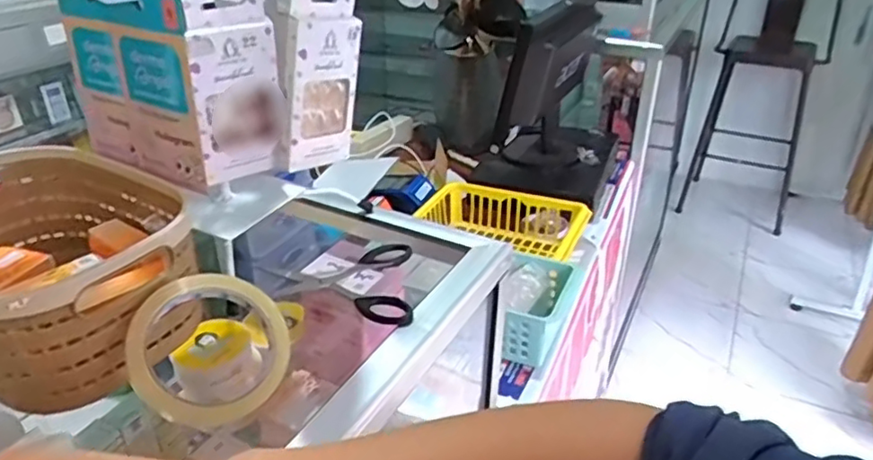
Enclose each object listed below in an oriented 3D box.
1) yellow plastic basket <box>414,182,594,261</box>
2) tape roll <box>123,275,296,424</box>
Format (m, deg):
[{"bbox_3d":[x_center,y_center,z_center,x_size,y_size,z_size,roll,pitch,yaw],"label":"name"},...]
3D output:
[{"bbox_3d":[0.108,-0.022,1.043,0.269,0.090,0.078,10,32,15],"label":"yellow plastic basket"},{"bbox_3d":[-0.148,0.077,0.412,0.099,0.021,0.095,12,62,-23],"label":"tape roll"}]

